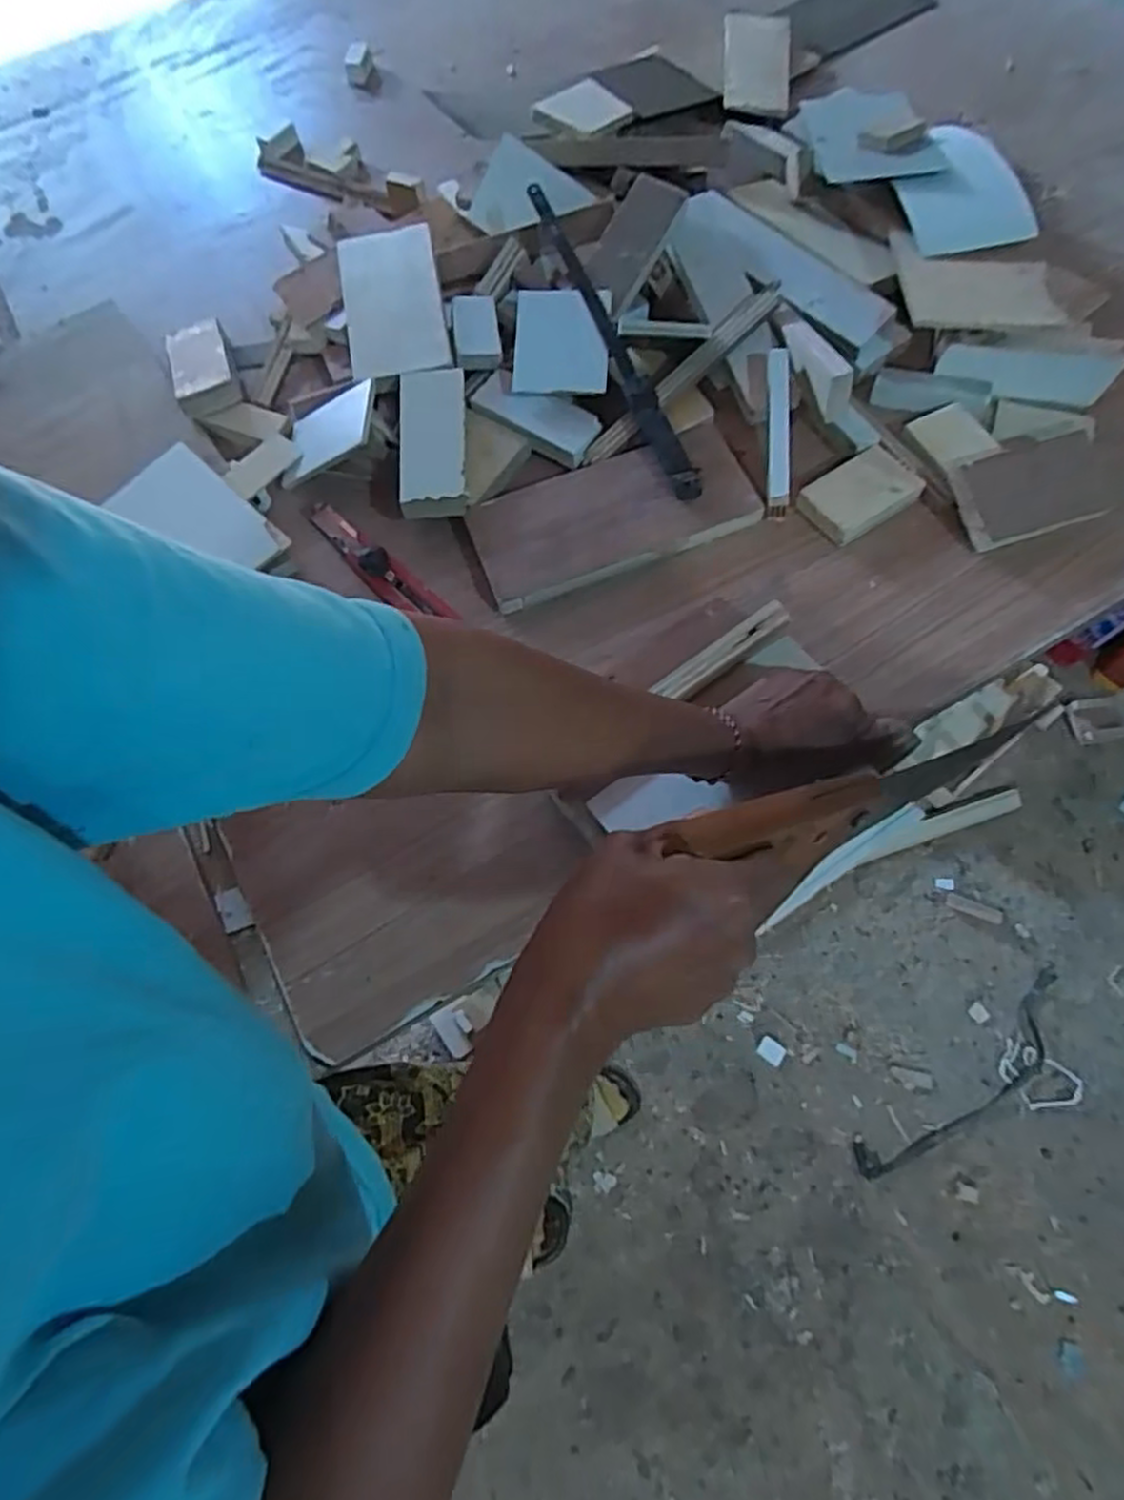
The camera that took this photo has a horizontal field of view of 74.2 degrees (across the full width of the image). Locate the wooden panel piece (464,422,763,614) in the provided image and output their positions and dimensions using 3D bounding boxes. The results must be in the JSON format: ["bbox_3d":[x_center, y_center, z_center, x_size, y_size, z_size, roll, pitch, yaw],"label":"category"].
[{"bbox_3d":[0.036,-0.180,0.566,0.212,0.019,0.099,-23,67,-6],"label":"wooden panel piece"}]

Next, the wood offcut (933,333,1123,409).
[{"bbox_3d":[0.354,-0.292,0.567,0.123,0.048,0.018,8,70,6],"label":"wood offcut"}]

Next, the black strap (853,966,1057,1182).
[{"bbox_3d":[0.608,0.491,1.097,0.430,0.010,0.091,-33,72,-13],"label":"black strap"}]

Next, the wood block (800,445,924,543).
[{"bbox_3d":[0.224,-0.193,0.563,0.075,0.022,0.056,-36,71,-10],"label":"wood block"}]

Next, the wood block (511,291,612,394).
[{"bbox_3d":[-0.001,-0.338,0.620,0.078,0.078,0.011,5,43,2],"label":"wood block"}]

